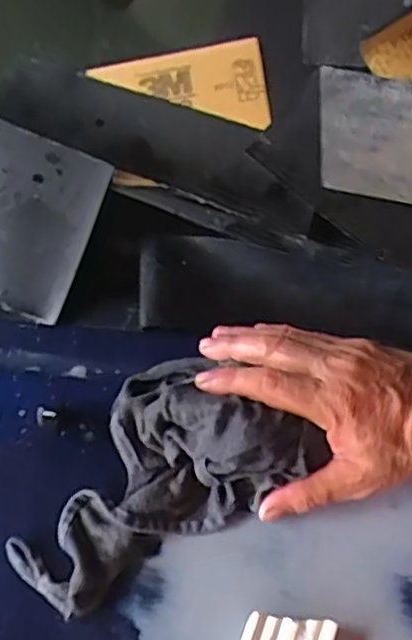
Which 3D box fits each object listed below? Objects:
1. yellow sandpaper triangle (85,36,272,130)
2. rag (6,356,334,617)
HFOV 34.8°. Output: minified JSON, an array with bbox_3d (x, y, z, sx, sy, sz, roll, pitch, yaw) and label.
[{"bbox_3d":[-0.021,-0.193,0.548,0.143,0.007,0.070,-3,92,4],"label":"yellow sandpaper triangle"},{"bbox_3d":[-0.037,0.086,0.420,0.195,0.068,0.112,-25,60,-17],"label":"rag"}]

